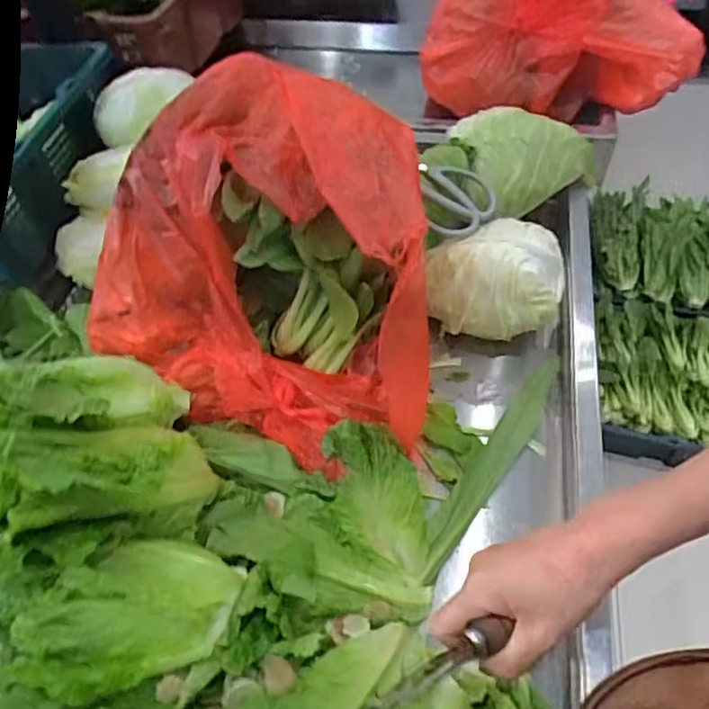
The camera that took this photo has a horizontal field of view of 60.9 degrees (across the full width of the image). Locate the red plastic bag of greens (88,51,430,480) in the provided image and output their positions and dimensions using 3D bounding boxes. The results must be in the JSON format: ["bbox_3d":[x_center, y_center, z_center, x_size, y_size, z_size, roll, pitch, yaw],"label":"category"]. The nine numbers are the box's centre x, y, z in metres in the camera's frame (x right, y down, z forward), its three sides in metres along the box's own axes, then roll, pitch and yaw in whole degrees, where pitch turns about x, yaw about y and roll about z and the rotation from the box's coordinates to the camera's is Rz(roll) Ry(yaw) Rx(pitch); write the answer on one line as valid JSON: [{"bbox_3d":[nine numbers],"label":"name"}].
[{"bbox_3d":[-0.068,-0.117,0.646,0.367,0.260,0.338,22,57,19],"label":"red plastic bag of greens"}]

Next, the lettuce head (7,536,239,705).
[{"bbox_3d":[-0.174,0.199,0.475,0.157,0.055,0.095,8,78,-32],"label":"lettuce head"}]

